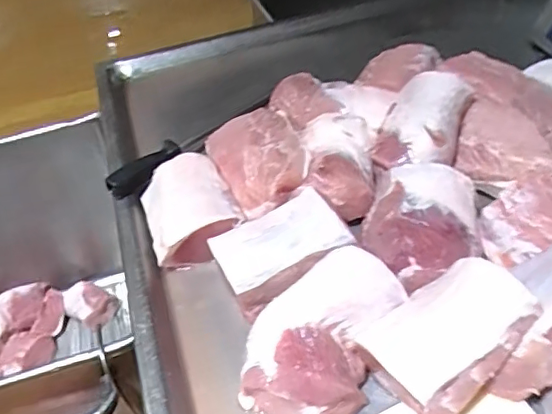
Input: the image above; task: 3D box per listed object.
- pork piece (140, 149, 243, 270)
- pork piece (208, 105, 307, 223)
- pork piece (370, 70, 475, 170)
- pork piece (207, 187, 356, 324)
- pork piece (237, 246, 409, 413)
[{"bbox_3d":[-0.115,0.005,0.740,0.117,0.066,0.149,-21,46,-14],"label":"pork piece"},{"bbox_3d":[-0.029,-0.077,0.776,0.116,0.066,0.182,-15,45,-8],"label":"pork piece"},{"bbox_3d":[0.189,-0.120,0.726,0.101,0.056,0.137,15,49,22],"label":"pork piece"},{"bbox_3d":[0.001,0.043,0.656,0.149,0.051,0.111,-29,53,-4],"label":"pork piece"},{"bbox_3d":[0.043,0.136,0.596,0.140,0.080,0.190,16,66,31],"label":"pork piece"}]

